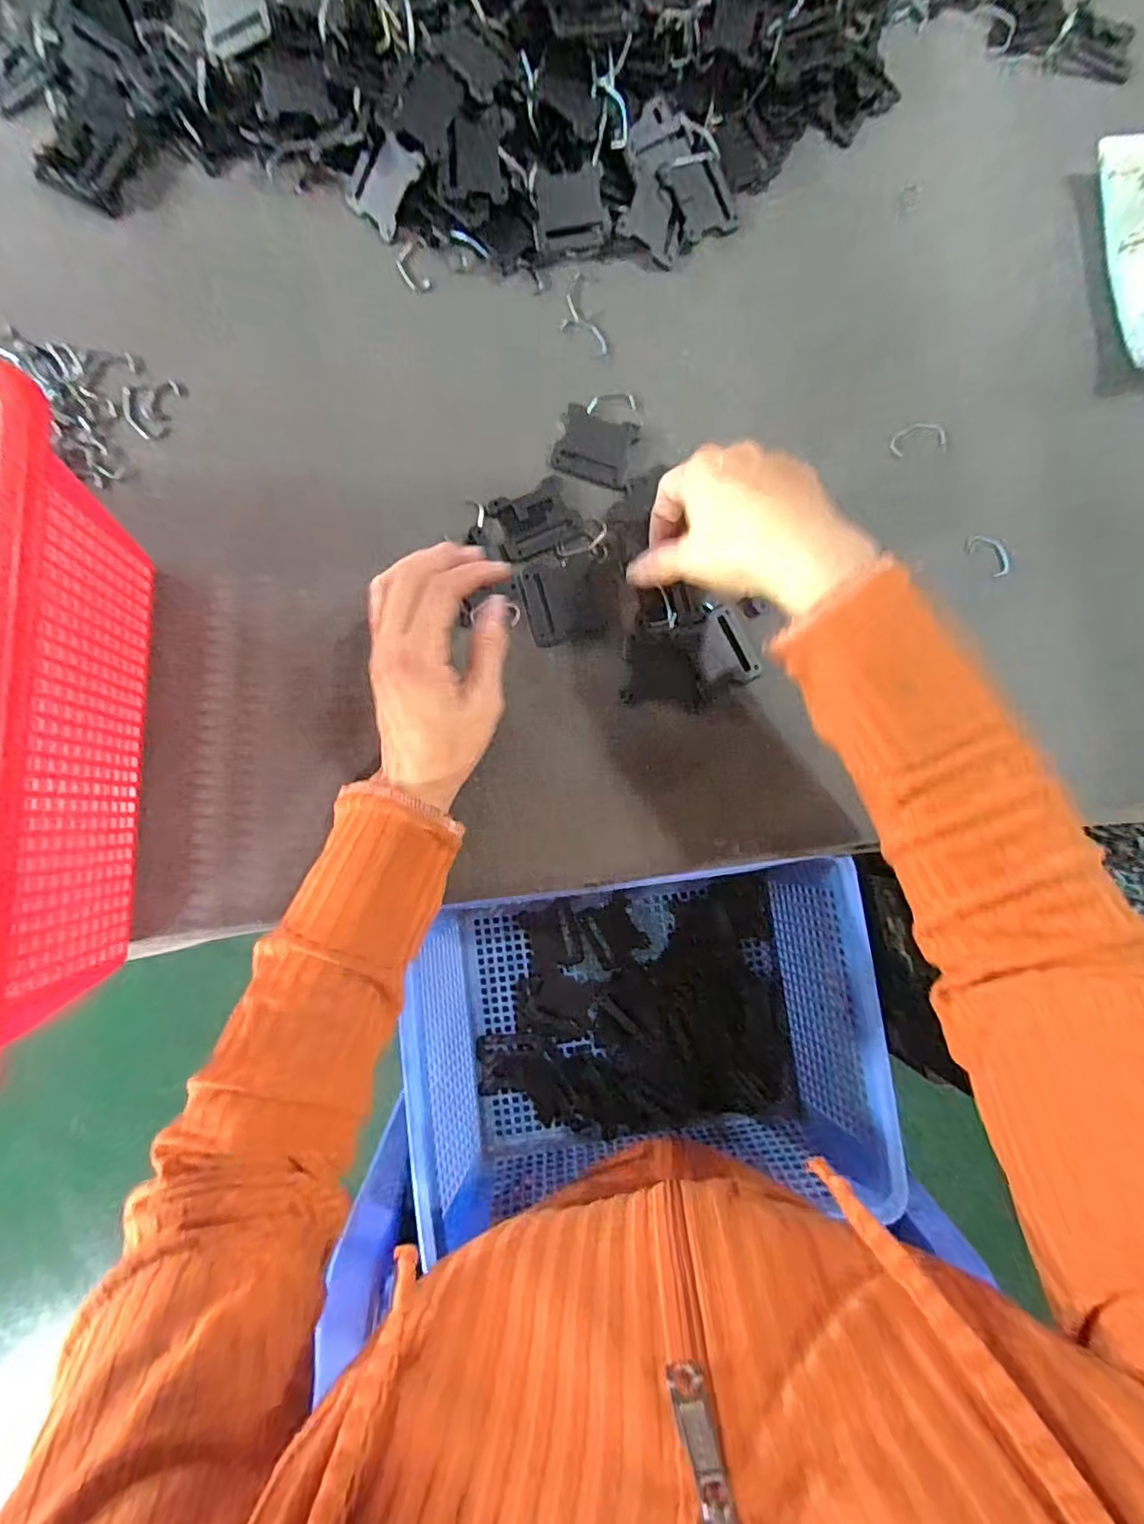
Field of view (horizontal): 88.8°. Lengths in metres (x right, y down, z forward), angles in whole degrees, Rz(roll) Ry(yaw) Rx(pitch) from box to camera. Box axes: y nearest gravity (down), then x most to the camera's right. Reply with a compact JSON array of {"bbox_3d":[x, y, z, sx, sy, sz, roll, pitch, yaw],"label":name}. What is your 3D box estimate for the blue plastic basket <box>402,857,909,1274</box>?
[{"bbox_3d":[0.046,0.183,0.411,0.295,0.100,0.212,-4,84,-2],"label":"blue plastic basket"}]

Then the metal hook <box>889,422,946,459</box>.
[{"bbox_3d":[0.224,-0.210,0.377,0.038,0.004,0.023,-11,85,-3],"label":"metal hook"}]

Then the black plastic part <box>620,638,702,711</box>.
[{"bbox_3d":[0.057,-0.055,0.363,0.046,0.004,0.042,4,84,-1],"label":"black plastic part"}]

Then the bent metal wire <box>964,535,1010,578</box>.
[{"bbox_3d":[0.267,-0.132,0.372,0.015,0.006,0.032,-43,87,-5],"label":"bent metal wire"}]

